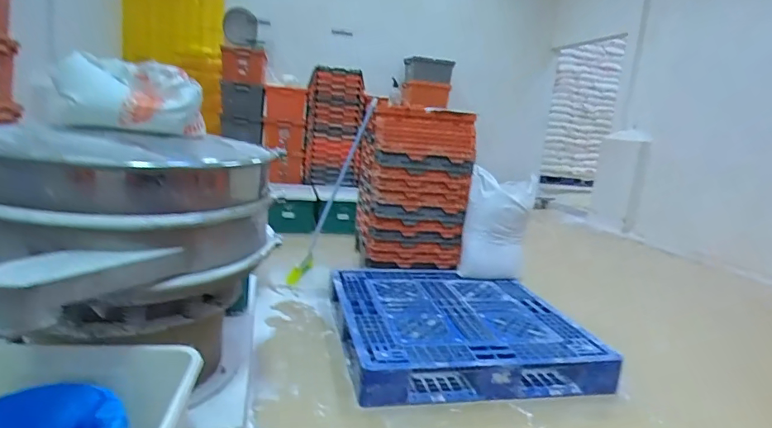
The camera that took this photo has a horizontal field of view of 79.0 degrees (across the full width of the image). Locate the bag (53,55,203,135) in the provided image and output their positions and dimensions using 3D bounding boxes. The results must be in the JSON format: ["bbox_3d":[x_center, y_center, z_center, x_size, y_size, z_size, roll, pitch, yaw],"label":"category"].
[{"bbox_3d":[-0.640,-0.295,1.157,0.332,0.168,0.148,2,12,-17],"label":"bag"}]

